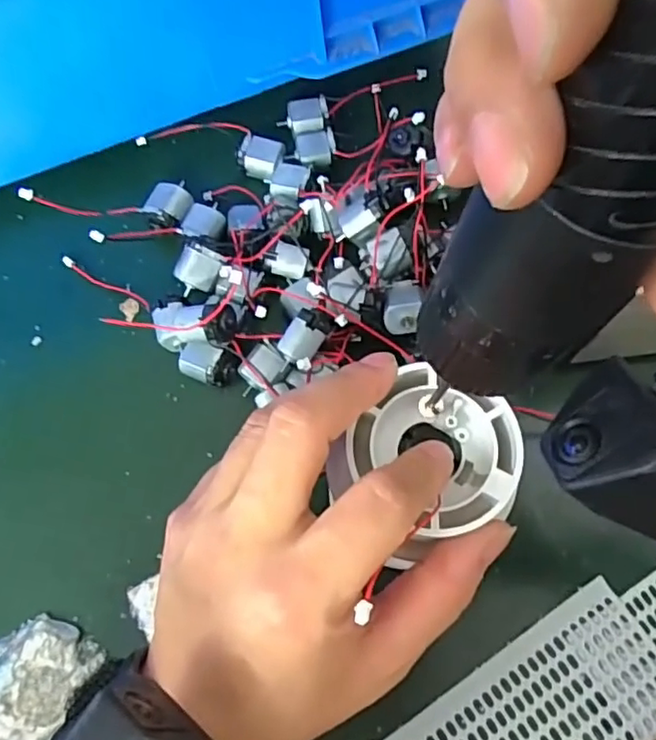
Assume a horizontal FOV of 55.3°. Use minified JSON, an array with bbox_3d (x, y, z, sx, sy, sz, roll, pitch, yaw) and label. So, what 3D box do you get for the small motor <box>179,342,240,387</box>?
[{"bbox_3d":[-0.053,-0.002,0.280,0.025,0.018,0.015,19,73,8],"label":"small motor"}]

